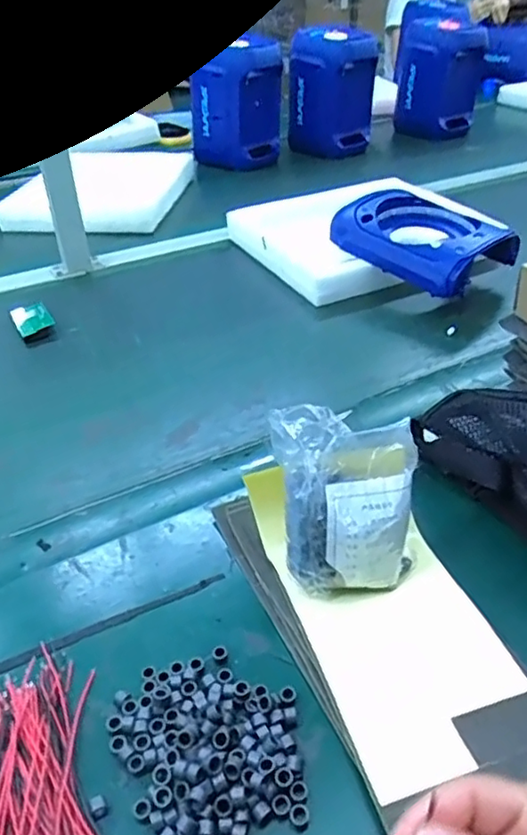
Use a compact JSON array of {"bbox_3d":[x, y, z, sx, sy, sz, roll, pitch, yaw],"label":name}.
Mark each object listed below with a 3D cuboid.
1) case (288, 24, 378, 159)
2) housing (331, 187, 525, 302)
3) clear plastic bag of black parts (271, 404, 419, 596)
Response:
[{"bbox_3d":[0.143,-0.670,1.271,0.179,0.228,0.112,-1,38,4],"label":"case"},{"bbox_3d":[0.220,-0.261,0.868,0.161,0.079,0.222,-30,45,-30],"label":"housing"},{"bbox_3d":[0.057,0.067,0.436,0.096,0.134,0.063,1,38,6],"label":"clear plastic bag of black parts"}]

